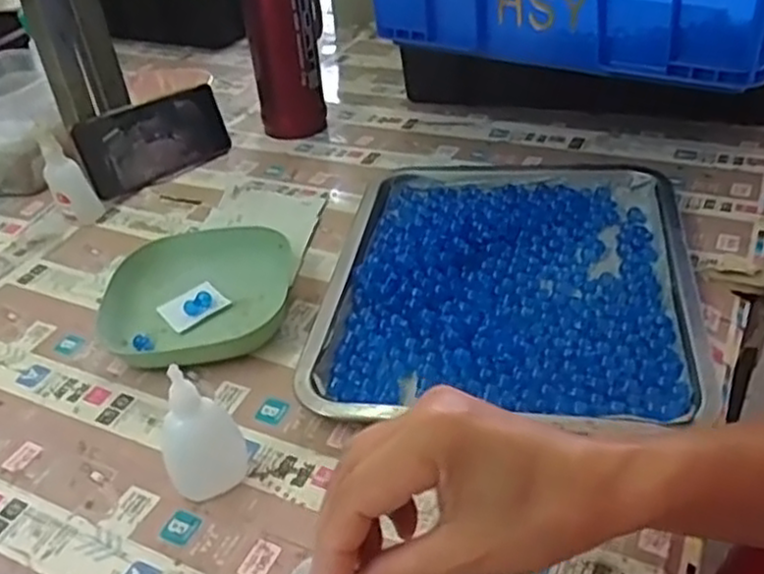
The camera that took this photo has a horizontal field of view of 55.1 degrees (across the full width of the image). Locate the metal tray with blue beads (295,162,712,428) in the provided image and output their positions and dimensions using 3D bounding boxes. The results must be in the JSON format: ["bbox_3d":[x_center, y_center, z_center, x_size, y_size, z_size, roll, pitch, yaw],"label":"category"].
[{"bbox_3d":[0.095,-0.010,0.564,0.262,0.034,0.310,2,37,10],"label":"metal tray with blue beads"}]

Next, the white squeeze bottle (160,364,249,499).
[{"bbox_3d":[-0.108,0.081,0.430,0.047,0.085,0.045,-17,38,-15],"label":"white squeeze bottle"}]

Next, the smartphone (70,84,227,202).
[{"bbox_3d":[-0.233,-0.153,0.760,0.005,0.078,0.167,2,26,45],"label":"smartphone"}]

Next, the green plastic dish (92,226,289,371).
[{"bbox_3d":[-0.146,0.007,0.575,0.144,0.036,0.128,-8,37,-3],"label":"green plastic dish"}]

